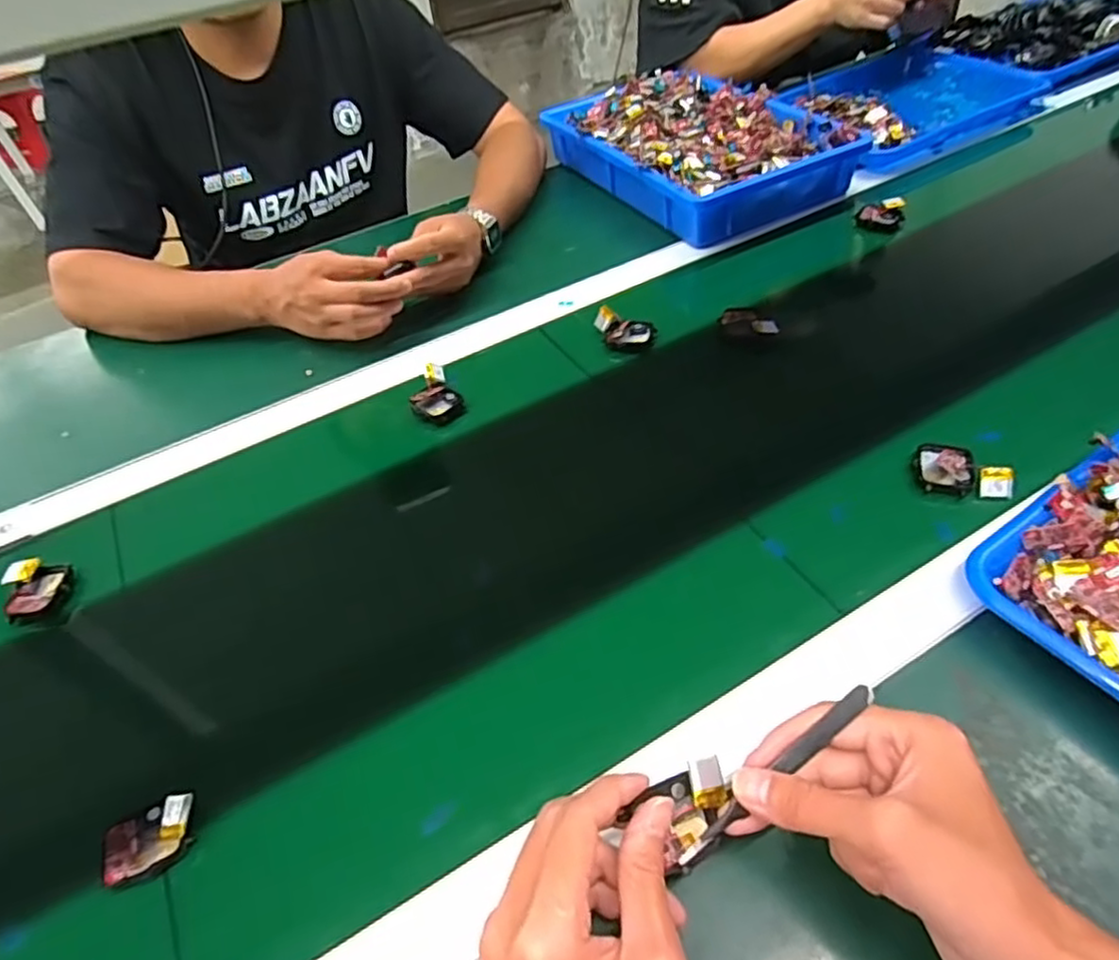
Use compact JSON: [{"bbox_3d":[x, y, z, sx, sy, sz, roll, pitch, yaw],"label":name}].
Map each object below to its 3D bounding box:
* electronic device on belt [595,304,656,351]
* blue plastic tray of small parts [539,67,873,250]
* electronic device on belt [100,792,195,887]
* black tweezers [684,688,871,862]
[{"bbox_3d":[0.062,-0.143,0.638,0.059,0.025,0.036,11,48,16],"label":"electronic device on belt"},{"bbox_3d":[0.164,-0.420,0.841,0.255,0.069,0.349,-20,47,-14],"label":"blue plastic tray of small parts"},{"bbox_3d":[-0.224,0.197,0.367,0.049,0.018,0.034,-21,47,-15],"label":"electronic device on belt"},{"bbox_3d":[0.102,0.136,0.312,0.118,0.005,0.009,-37,51,-8],"label":"black tweezers"}]

